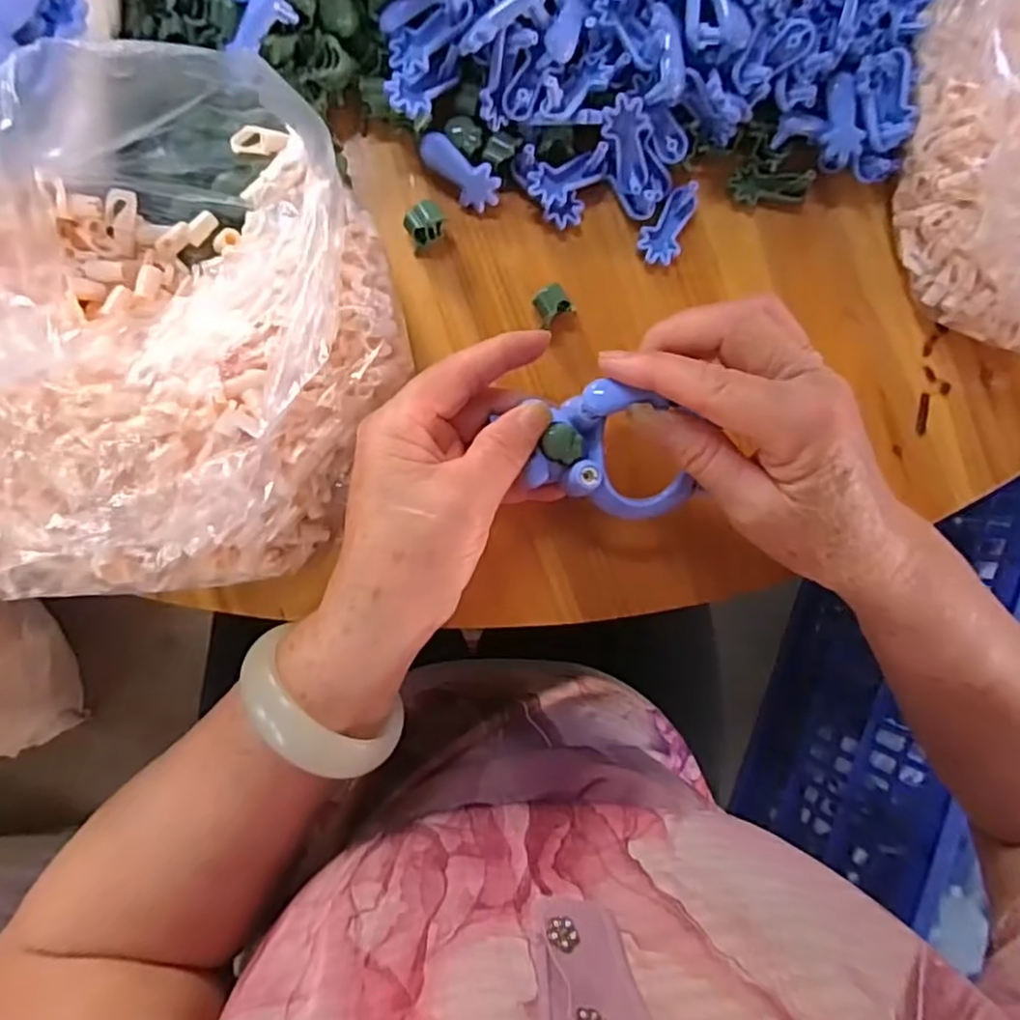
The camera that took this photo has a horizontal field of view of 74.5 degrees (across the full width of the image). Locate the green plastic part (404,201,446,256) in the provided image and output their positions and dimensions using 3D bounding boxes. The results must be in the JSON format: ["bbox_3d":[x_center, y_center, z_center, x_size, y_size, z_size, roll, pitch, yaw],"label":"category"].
[{"bbox_3d":[-0.037,-0.128,0.300,0.019,0.015,0.014,-33,93,-8],"label":"green plastic part"}]

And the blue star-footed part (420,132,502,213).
[{"bbox_3d":[-0.022,-0.153,0.303,0.018,0.012,0.039,-44,95,-7],"label":"blue star-footed part"}]

